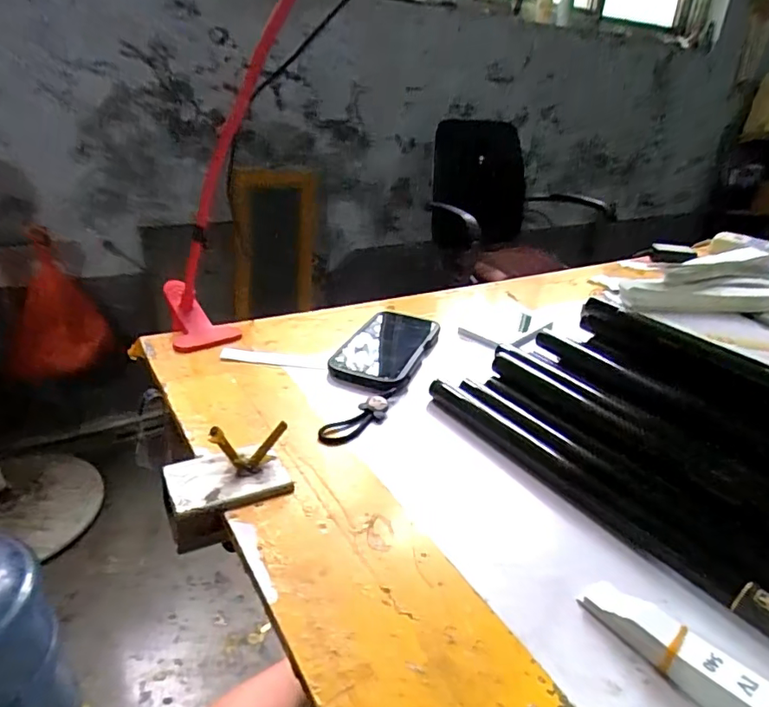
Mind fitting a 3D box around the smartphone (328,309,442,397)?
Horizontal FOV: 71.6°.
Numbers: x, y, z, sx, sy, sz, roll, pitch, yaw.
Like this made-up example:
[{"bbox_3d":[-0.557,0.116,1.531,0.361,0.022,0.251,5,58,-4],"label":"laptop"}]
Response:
[{"bbox_3d":[0.002,-0.009,0.589,0.088,0.013,0.177,12,28,16],"label":"smartphone"}]

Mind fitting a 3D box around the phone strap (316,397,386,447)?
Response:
[{"bbox_3d":[-0.024,0.059,0.468,0.027,0.011,0.078,25,34,36],"label":"phone strap"}]

